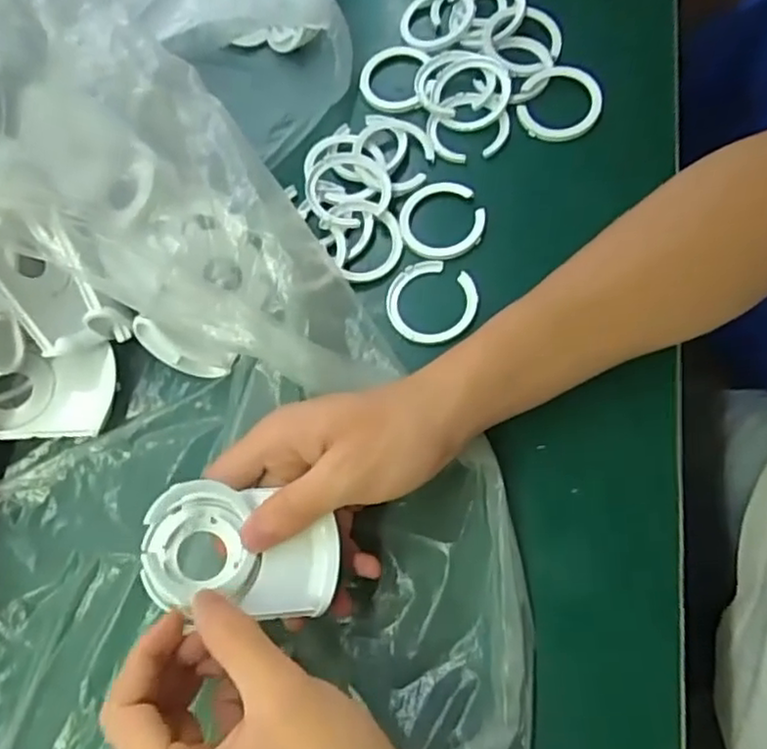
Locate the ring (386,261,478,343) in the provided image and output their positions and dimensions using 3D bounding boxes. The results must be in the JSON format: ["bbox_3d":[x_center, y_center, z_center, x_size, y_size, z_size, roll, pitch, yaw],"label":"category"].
[{"bbox_3d":[0.028,-0.043,0.395,0.050,0.010,0.051,-3,69,8],"label":"ring"}]

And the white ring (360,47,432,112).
[{"bbox_3d":[0.007,-0.196,0.456,0.045,0.013,0.052,12,71,5],"label":"white ring"}]

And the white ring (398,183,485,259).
[{"bbox_3d":[0.035,-0.091,0.410,0.050,0.005,0.048,-3,69,8],"label":"white ring"}]

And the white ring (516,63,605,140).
[{"bbox_3d":[0.110,-0.170,0.427,0.048,0.013,0.051,9,71,12],"label":"white ring"}]

